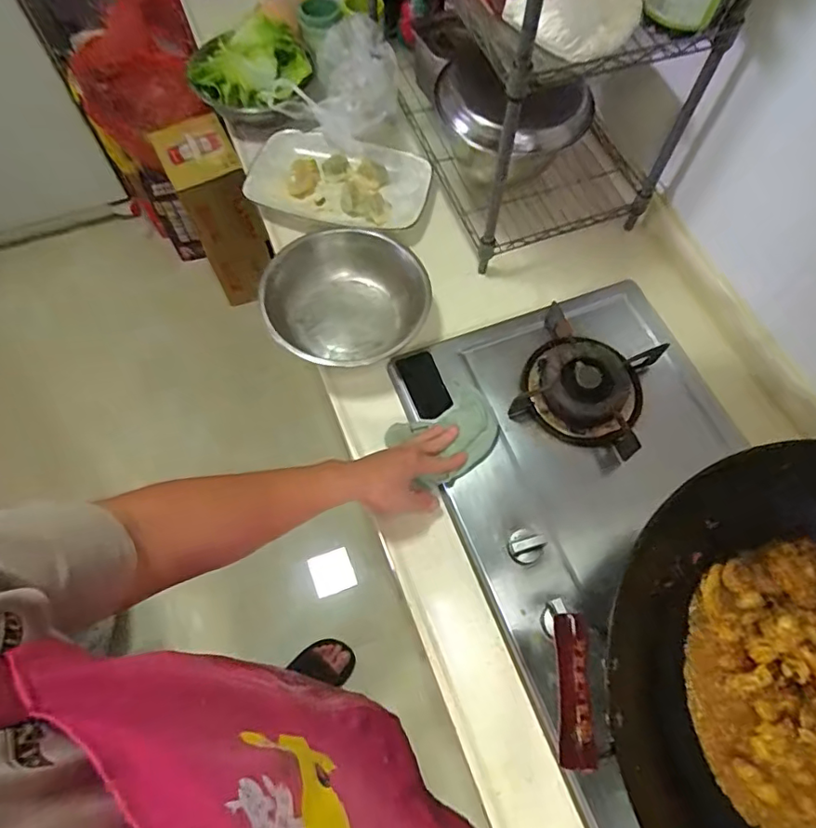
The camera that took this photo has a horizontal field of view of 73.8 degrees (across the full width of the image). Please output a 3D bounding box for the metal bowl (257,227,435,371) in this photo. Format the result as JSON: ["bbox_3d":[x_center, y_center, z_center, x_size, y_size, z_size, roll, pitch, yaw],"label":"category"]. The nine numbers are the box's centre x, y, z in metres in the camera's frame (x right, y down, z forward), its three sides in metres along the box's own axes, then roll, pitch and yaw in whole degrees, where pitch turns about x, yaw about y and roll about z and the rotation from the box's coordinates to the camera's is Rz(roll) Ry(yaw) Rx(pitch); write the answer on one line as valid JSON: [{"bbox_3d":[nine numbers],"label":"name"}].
[{"bbox_3d":[-0.085,-0.159,0.793,0.228,0.081,0.225,0,65,-1],"label":"metal bowl"}]

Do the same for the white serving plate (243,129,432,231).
[{"bbox_3d":[-0.108,-0.396,0.911,0.282,0.050,0.184,12,65,5],"label":"white serving plate"}]

